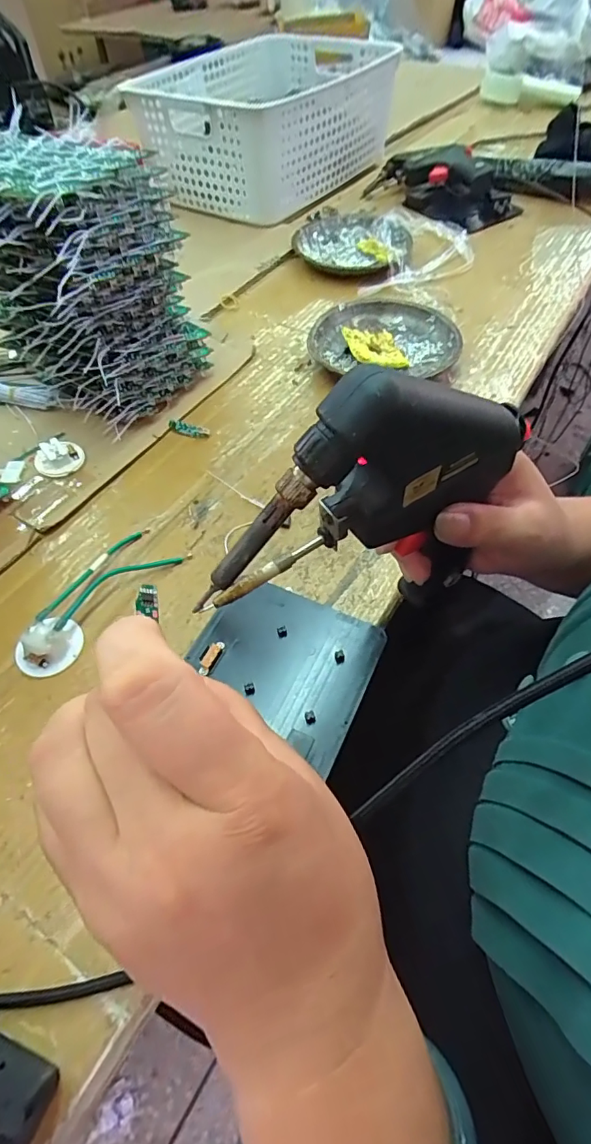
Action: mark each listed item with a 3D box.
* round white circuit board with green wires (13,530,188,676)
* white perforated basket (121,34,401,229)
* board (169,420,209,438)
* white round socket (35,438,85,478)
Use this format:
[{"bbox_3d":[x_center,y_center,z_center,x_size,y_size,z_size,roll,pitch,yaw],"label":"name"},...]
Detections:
[{"bbox_3d":[-0.139,0.015,0.346,0.048,0.017,0.128,32,61,21],"label":"round white circuit board with green wires"},{"bbox_3d":[-0.029,-0.664,0.754,0.280,0.158,0.370,28,60,19],"label":"white perforated basket"},{"bbox_3d":[-0.099,-0.133,0.463,0.041,0.004,0.013,17,57,12],"label":"board"},{"bbox_3d":[-0.200,-0.098,0.421,0.039,0.016,0.032,-28,59,-18],"label":"white round socket"}]

